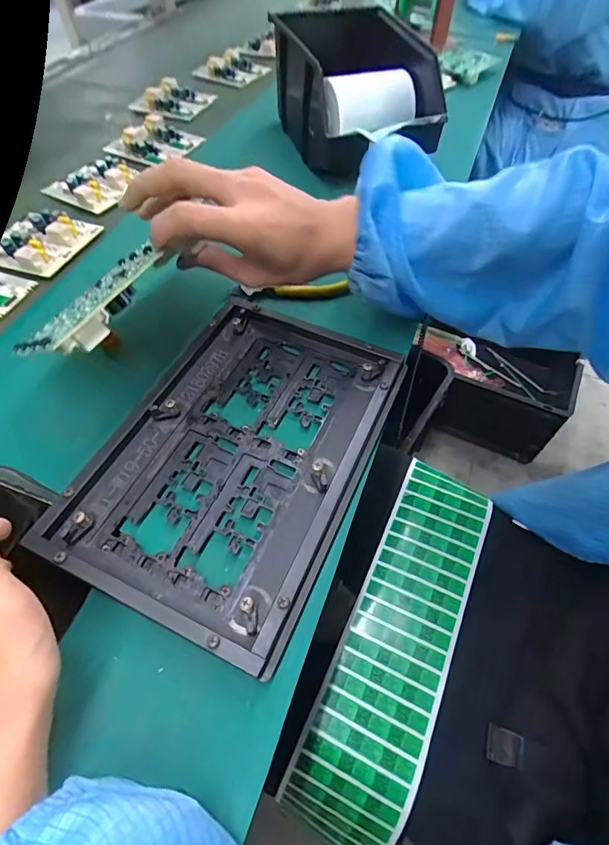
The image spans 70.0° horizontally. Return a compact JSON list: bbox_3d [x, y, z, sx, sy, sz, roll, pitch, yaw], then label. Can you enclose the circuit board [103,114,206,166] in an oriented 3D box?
[{"bbox_3d":[-0.201,-0.379,0.582,0.097,0.018,0.086,23,59,16],"label":"circuit board"}]

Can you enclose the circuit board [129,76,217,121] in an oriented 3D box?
[{"bbox_3d":[-0.198,-0.493,0.654,0.092,0.024,0.087,25,60,17],"label":"circuit board"}]

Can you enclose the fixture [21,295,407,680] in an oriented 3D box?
[{"bbox_3d":[-0.046,0.014,0.319,0.173,0.019,0.251,21,59,15],"label":"fixture"}]

